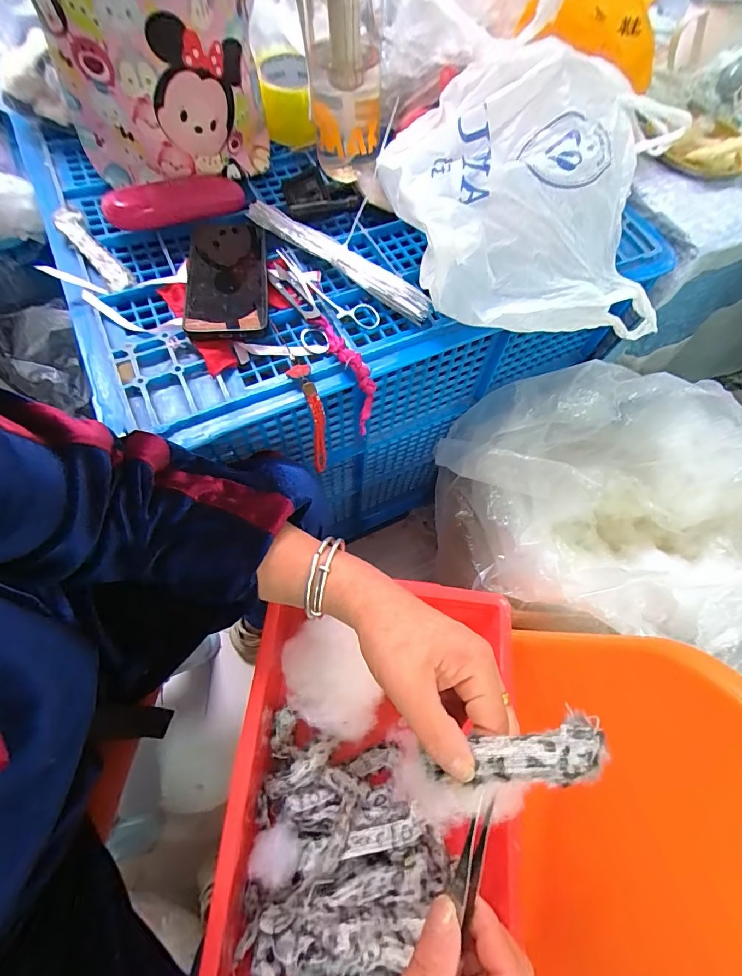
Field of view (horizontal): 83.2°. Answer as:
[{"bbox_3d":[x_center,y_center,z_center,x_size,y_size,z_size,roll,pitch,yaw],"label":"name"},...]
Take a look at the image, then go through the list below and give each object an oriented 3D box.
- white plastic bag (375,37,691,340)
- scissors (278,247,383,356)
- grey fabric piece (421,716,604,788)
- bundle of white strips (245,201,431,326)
[{"bbox_3d":[0.161,-0.274,0.398,0.300,0.089,0.230,4,106,-1],"label":"white plastic bag"},{"bbox_3d":[-0.063,-0.208,0.447,0.087,0.016,0.144,-33,72,-15],"label":"scissors"},{"bbox_3d":[0.076,0.151,0.232,0.099,0.008,0.027,-22,67,19],"label":"grey fabric piece"},{"bbox_3d":[-0.037,-0.251,0.459,0.252,0.028,0.030,38,70,12],"label":"bundle of white strips"}]

